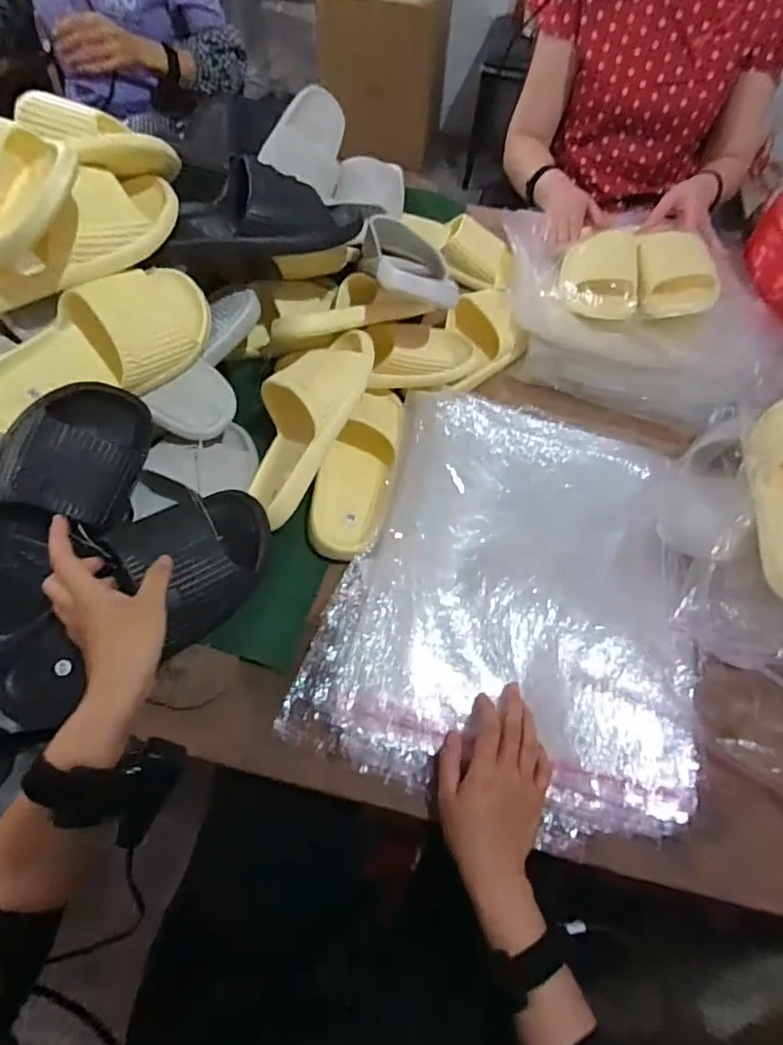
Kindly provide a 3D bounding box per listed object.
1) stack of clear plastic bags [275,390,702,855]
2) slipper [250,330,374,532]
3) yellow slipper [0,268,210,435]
[{"bbox_3d":[0.132,0.063,0.535,0.349,0.043,0.411,19,68,9],"label":"stack of clear plastic bags"},{"bbox_3d":[-0.097,-0.110,0.591,0.103,0.064,0.246,20,83,9],"label":"slipper"},{"bbox_3d":[-0.287,-0.168,0.526,0.240,0.080,0.099,-34,97,-18],"label":"yellow slipper"}]

